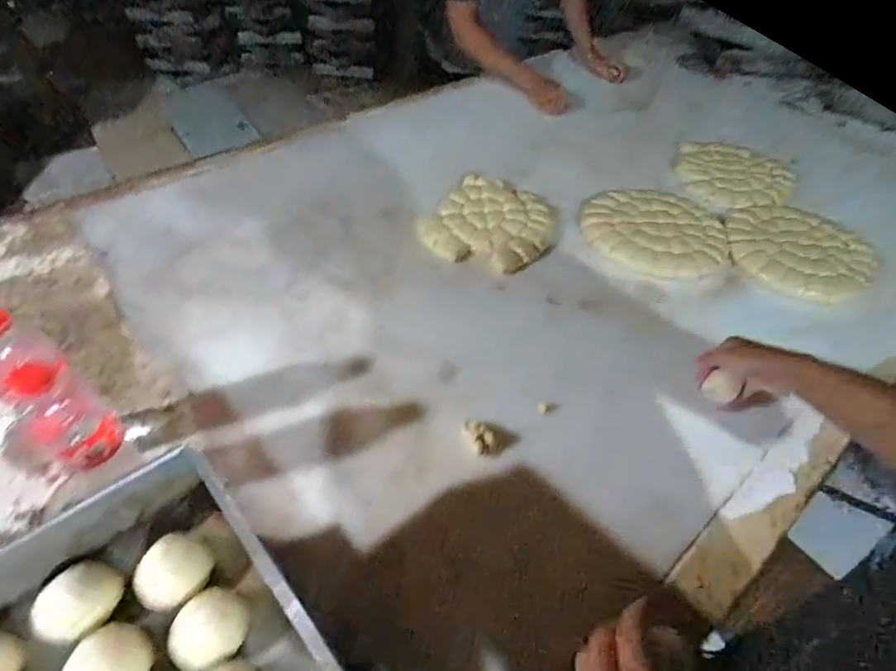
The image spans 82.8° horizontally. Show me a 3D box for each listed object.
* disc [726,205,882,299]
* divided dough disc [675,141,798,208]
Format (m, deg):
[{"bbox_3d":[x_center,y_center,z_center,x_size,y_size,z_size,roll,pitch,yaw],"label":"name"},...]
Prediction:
[{"bbox_3d":[0.633,-0.154,0.924,0.221,0.038,0.236,1,49,-2],"label":"disc"},{"bbox_3d":[0.595,-0.345,1.059,0.223,0.028,0.256,19,50,14],"label":"divided dough disc"}]

